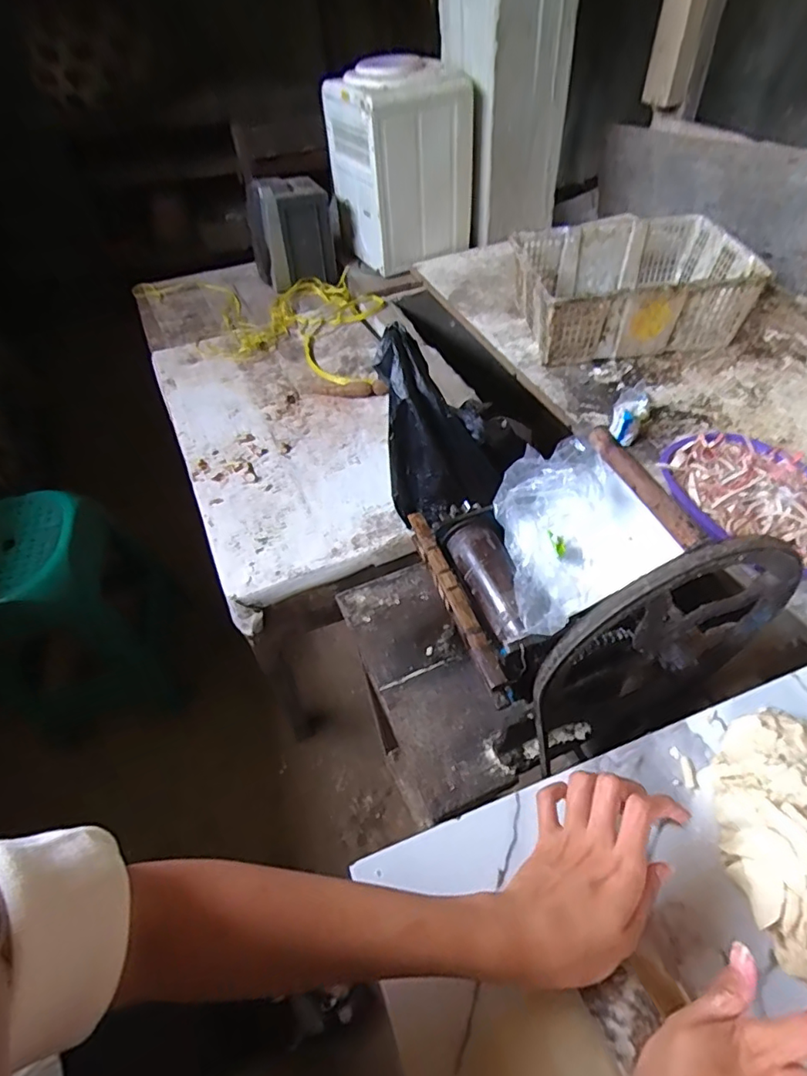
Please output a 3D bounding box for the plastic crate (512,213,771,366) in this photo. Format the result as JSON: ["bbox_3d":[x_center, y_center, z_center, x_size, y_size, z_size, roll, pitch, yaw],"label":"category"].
[{"bbox_3d":[0.508,-0.577,1.241,0.475,0.153,0.331,-8,49,-1],"label":"plastic crate"}]

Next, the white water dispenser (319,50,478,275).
[{"bbox_3d":[-0.002,-1.050,1.515,0.338,0.408,0.301,-19,51,-10],"label":"white water dispenser"}]

